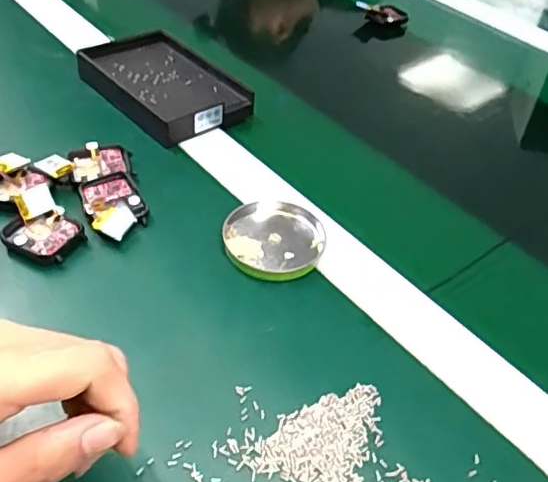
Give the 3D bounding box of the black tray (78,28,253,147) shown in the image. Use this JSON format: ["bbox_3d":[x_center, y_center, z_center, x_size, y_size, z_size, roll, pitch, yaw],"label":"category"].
[{"bbox_3d":[-0.093,-0.135,0.502,0.095,0.022,0.137,-29,54,-31],"label":"black tray"}]

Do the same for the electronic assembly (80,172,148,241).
[{"bbox_3d":[-0.104,-0.021,0.386,0.037,0.014,0.052,-15,48,-21],"label":"electronic assembly"}]

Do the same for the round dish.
[{"bbox_3d":[0.001,-0.002,0.383,0.065,0.009,0.064,2,44,-5],"label":"round dish"}]

